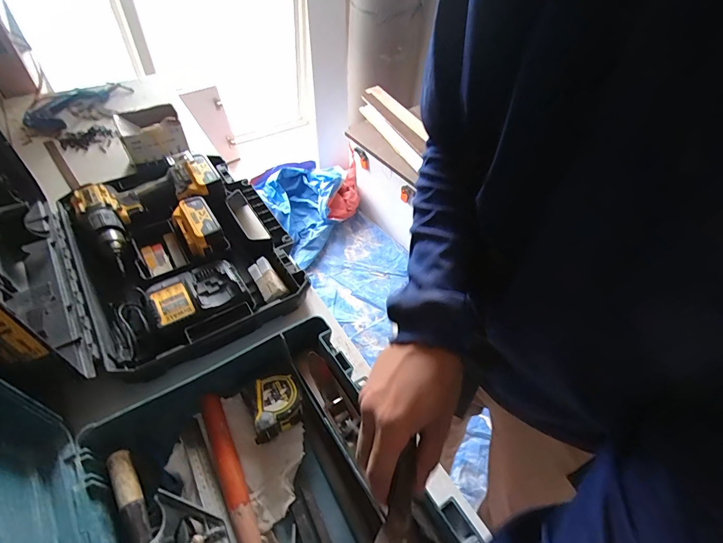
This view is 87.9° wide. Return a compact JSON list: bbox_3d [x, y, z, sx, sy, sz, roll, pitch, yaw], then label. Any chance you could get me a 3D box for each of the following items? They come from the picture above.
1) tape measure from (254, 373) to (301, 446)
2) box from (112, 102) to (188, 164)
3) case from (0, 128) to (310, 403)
[{"bbox_3d":[-0.116,0.188,0.524,0.061,0.036,0.081,-7,52,-12],"label":"tape measure"},{"bbox_3d":[-0.466,-0.308,0.836,0.123,0.074,0.098,-23,56,-22],"label":"box"},{"bbox_3d":[-0.344,-0.135,0.546,0.391,0.378,0.436,-25,57,-24],"label":"case"}]

